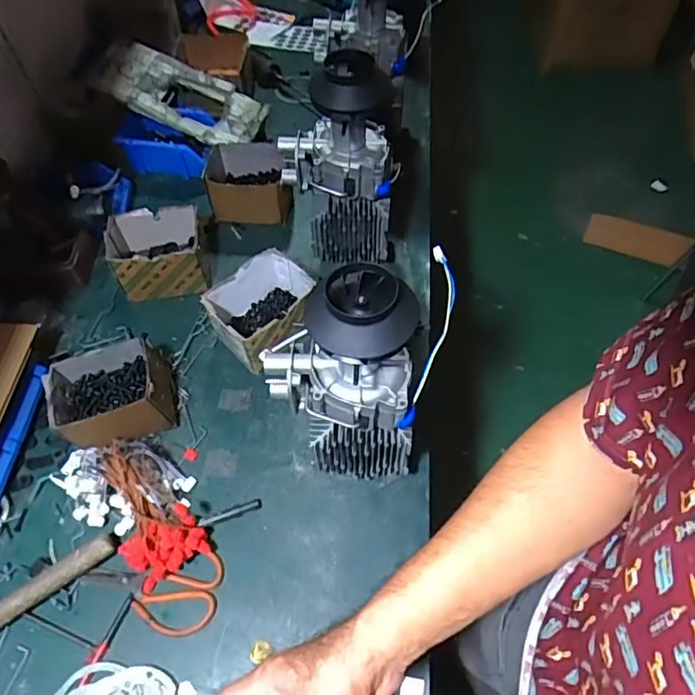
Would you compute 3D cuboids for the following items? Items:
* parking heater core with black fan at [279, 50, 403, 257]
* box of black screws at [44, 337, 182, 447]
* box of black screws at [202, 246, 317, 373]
[{"bbox_3d":[-0.014,-0.266,0.806,0.157,0.289,0.119,-4,58,0],"label":"parking heater core with black fan"},{"bbox_3d":[-0.323,0.064,0.771,0.144,0.091,0.137,-17,58,-8],"label":"box of black screws"},{"bbox_3d":[-0.124,-0.052,0.838,0.147,0.097,0.128,-31,62,-16],"label":"box of black screws"}]

